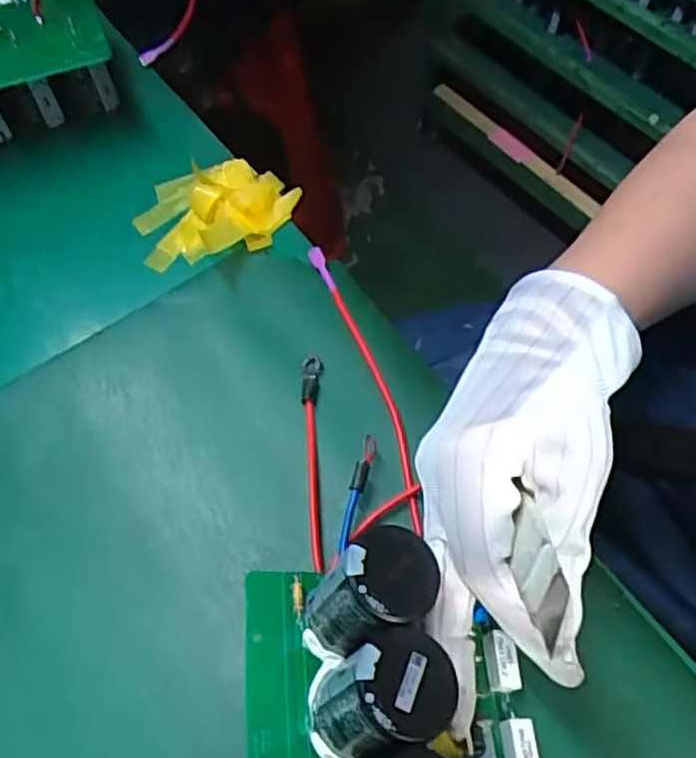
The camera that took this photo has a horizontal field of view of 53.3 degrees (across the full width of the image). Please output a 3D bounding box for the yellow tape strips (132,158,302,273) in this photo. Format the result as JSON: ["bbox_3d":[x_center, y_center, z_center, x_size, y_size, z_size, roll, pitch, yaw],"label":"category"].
[{"bbox_3d":[-0.080,-0.105,0.421,0.096,0.018,0.074,-8,61,-4],"label":"yellow tape strips"}]

